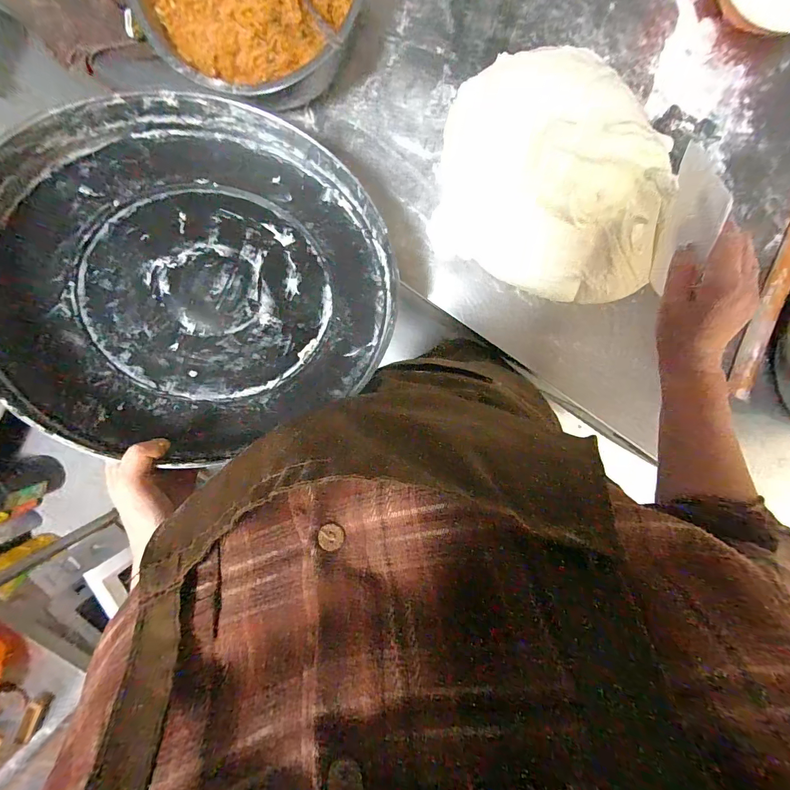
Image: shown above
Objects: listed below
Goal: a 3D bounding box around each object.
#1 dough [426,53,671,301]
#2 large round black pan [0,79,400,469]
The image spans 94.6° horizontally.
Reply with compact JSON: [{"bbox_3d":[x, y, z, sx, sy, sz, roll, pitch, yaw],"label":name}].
[{"bbox_3d":[0.202,-0.281,0.479,0.282,0.100,0.269,10,95,5],"label":"dough"},{"bbox_3d":[-0.203,-0.137,0.393,0.388,0.056,0.380,4,76,-17],"label":"large round black pan"}]

